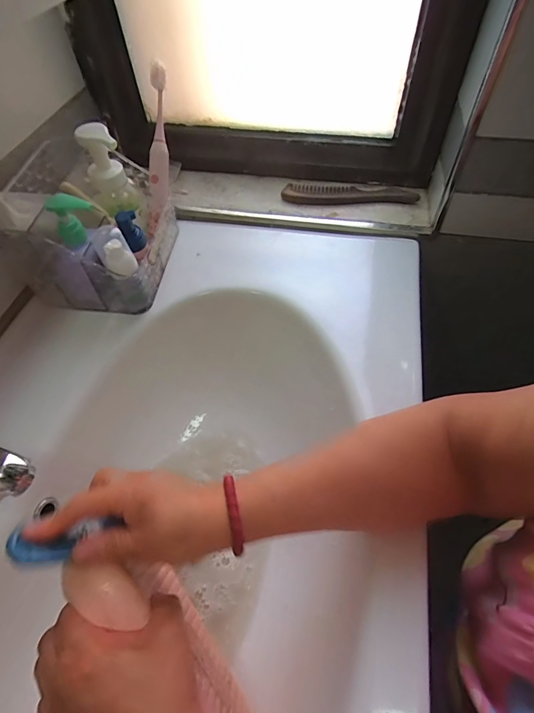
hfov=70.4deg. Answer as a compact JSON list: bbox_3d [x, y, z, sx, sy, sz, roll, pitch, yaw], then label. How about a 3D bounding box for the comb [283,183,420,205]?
[{"bbox_3d":[0.122,-0.246,0.571,0.193,0.010,0.054,3,54,5],"label":"comb"}]

